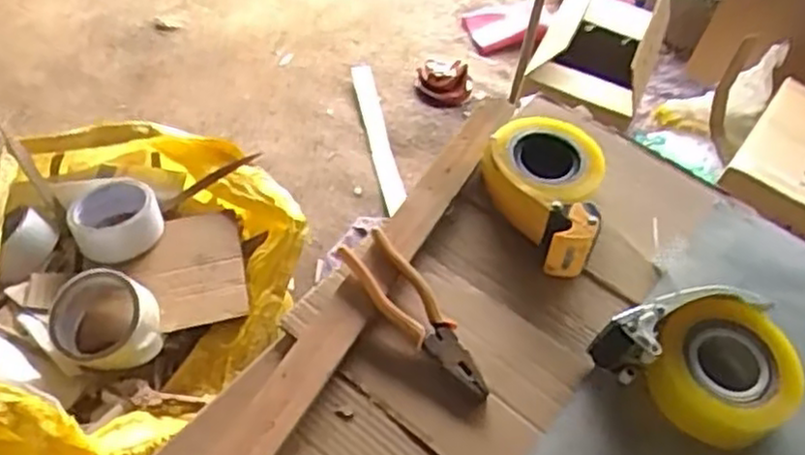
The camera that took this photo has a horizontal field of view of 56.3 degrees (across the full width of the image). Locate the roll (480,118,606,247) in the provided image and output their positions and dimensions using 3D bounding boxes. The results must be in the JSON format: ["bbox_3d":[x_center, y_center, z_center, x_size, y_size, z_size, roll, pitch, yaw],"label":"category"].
[{"bbox_3d":[0.156,-0.060,0.815,0.153,0.059,0.128,-31,60,-28],"label":"roll"}]

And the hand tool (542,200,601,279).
[{"bbox_3d":[0.166,0.011,0.749,0.049,0.068,0.053,10,52,4],"label":"hand tool"}]

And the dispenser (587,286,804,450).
[{"bbox_3d":[0.268,0.126,0.658,0.154,0.077,0.130,-16,55,-16],"label":"dispenser"}]

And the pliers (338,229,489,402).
[{"bbox_3d":[0.014,0.079,0.693,0.047,0.029,0.185,-29,60,-24],"label":"pliers"}]

